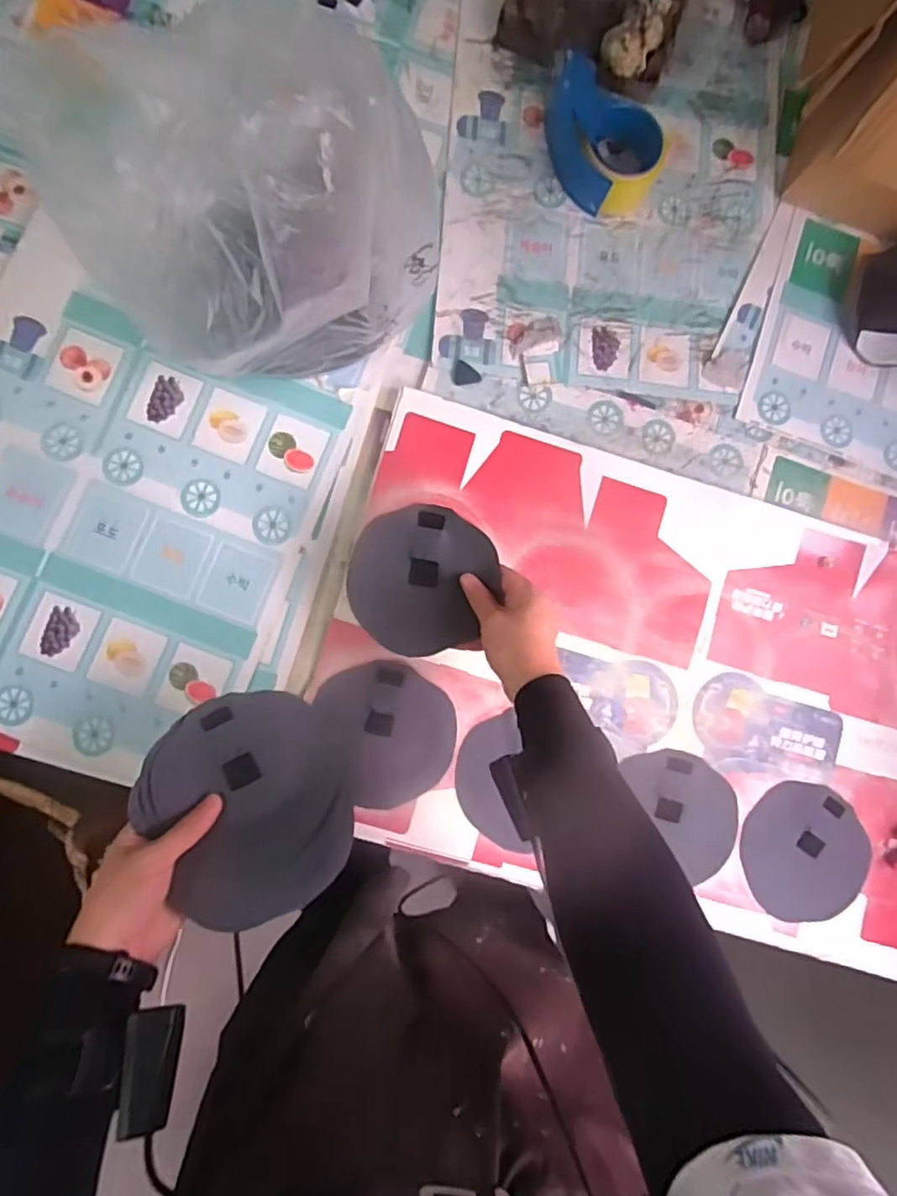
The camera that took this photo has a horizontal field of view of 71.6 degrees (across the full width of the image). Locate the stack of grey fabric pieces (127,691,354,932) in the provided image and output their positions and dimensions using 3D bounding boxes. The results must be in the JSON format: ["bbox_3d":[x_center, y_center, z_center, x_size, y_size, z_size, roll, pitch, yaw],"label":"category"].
[{"bbox_3d":[-0.160,0.168,0.510,0.163,0.020,0.175,-30,88,-8],"label":"stack of grey fabric pieces"}]

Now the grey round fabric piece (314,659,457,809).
[{"bbox_3d":[-0.056,0.134,0.637,0.119,0.009,0.144,-24,88,-7],"label":"grey round fabric piece"}]

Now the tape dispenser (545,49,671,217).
[{"bbox_3d":[0.174,-0.512,0.687,0.112,0.059,0.151,-21,87,-7],"label":"tape dispenser"}]

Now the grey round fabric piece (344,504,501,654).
[{"bbox_3d":[-0.023,-0.017,0.596,0.140,0.010,0.135,1,95,11],"label":"grey round fabric piece"}]

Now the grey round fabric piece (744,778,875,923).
[{"bbox_3d":[0.391,0.275,0.673,0.148,0.009,0.142,1,85,-6],"label":"grey round fabric piece"}]

